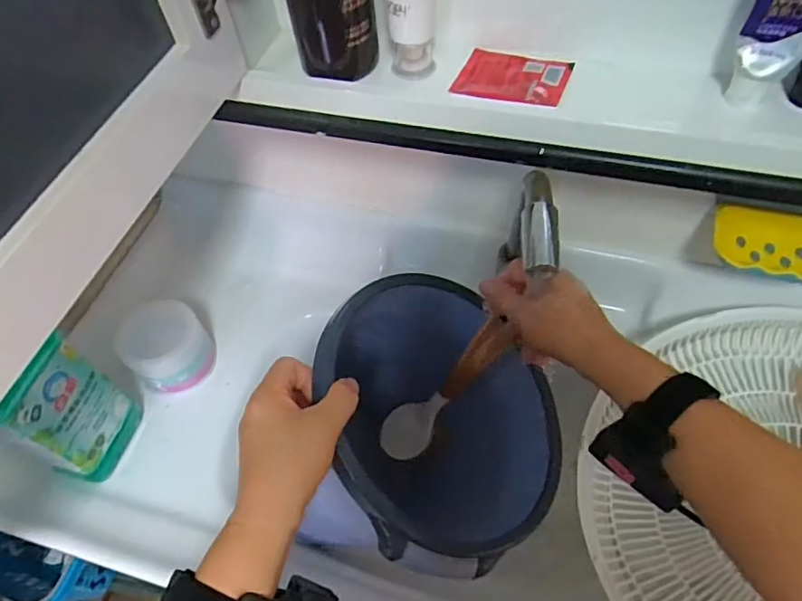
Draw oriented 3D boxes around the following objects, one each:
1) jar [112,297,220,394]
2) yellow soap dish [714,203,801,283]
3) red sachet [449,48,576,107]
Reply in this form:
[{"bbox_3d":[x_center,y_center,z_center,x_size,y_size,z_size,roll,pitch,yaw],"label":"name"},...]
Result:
[{"bbox_3d":[-0.270,0.056,0.655,0.091,0.094,0.071,-36,61,-19],"label":"jar"},{"bbox_3d":[0.347,-0.047,0.509,0.123,0.037,0.065,17,59,15],"label":"yellow soap dish"},{"bbox_3d":[0.091,-0.181,0.457,0.086,0.005,0.059,14,58,14],"label":"red sachet"}]

